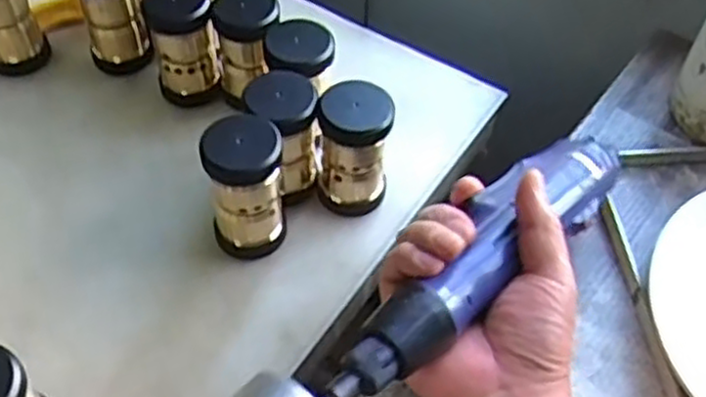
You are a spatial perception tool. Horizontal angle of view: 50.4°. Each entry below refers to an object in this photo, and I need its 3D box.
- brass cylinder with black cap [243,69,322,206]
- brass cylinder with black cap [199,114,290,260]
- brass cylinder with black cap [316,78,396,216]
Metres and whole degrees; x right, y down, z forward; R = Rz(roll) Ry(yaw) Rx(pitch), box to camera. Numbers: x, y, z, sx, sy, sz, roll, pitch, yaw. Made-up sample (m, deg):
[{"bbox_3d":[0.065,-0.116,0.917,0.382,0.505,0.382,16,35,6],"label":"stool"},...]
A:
[{"bbox_3d":[-0.044,-0.037,0.480,0.042,0.091,0.040,1,52,-1],"label":"brass cylinder with black cap"},{"bbox_3d":[-0.064,-0.006,0.455,0.044,0.090,0.041,-7,53,-7],"label":"brass cylinder with black cap"},{"bbox_3d":[0.001,-0.029,0.479,0.046,0.089,0.038,5,52,2],"label":"brass cylinder with black cap"}]

